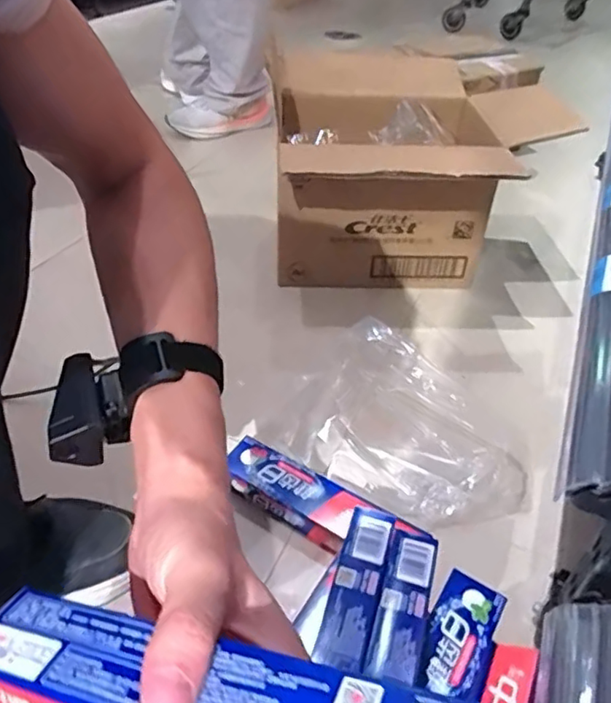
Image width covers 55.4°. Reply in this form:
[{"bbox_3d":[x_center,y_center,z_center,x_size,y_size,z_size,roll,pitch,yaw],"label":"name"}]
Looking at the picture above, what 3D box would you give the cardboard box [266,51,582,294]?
[{"bbox_3d":[0.160,-0.239,0.904,0.387,0.260,0.342,2,39,0],"label":"cardboard box"}]

